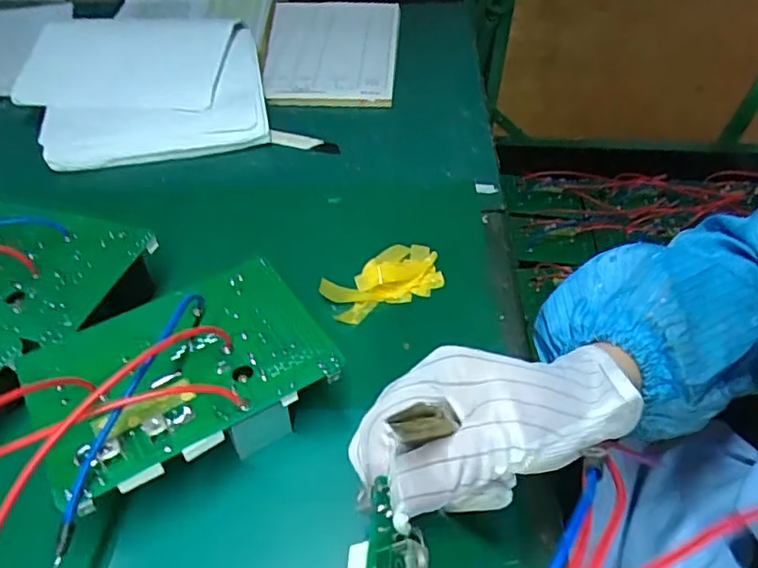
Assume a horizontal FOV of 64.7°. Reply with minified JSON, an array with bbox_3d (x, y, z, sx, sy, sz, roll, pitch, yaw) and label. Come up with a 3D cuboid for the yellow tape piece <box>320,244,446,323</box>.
[{"bbox_3d":[0.006,-0.004,0.458,0.094,0.021,0.052,-32,53,-29],"label":"yellow tape piece"}]

